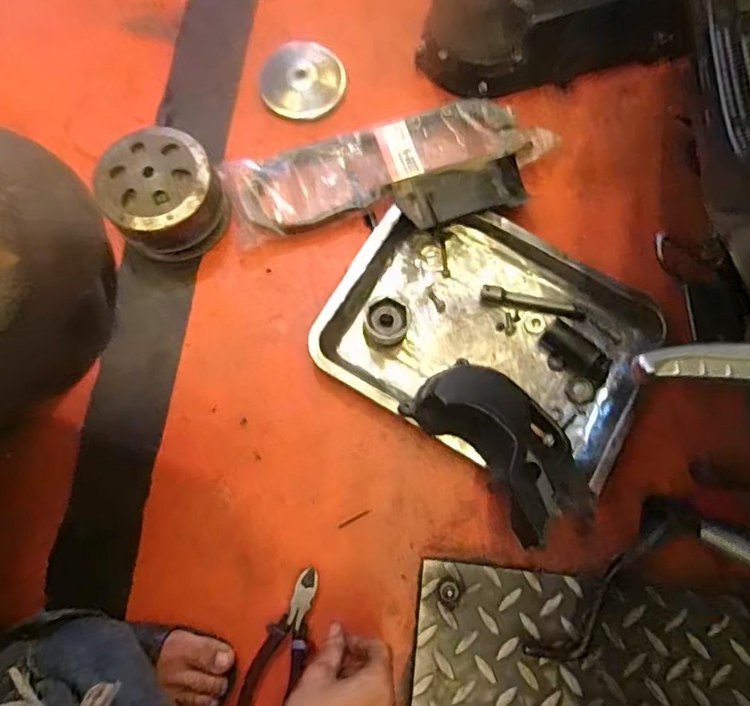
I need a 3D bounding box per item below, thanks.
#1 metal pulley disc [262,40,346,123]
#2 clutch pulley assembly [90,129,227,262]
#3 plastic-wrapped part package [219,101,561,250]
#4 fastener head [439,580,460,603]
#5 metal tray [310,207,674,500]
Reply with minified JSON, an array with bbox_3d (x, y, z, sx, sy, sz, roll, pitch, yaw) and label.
[{"bbox_3d":[-0.096,-0.364,0.701,0.108,0.017,0.108,0,75,1],"label":"metal pulley disc"},{"bbox_3d":[-0.244,-0.183,0.624,0.123,0.086,0.125,0,75,1],"label":"clutch pulley assembly"},{"bbox_3d":[0.015,-0.231,0.657,0.396,0.043,0.126,-18,76,-4],"label":"plastic-wrapped part package"},{"bbox_3d":[0.077,0.248,0.553,0.021,0.004,0.020,0,75,1],"label":"fastener head"},{"bbox_3d":[0.127,-0.023,0.601,0.338,0.043,0.256,31,78,8],"label":"metal tray"}]

